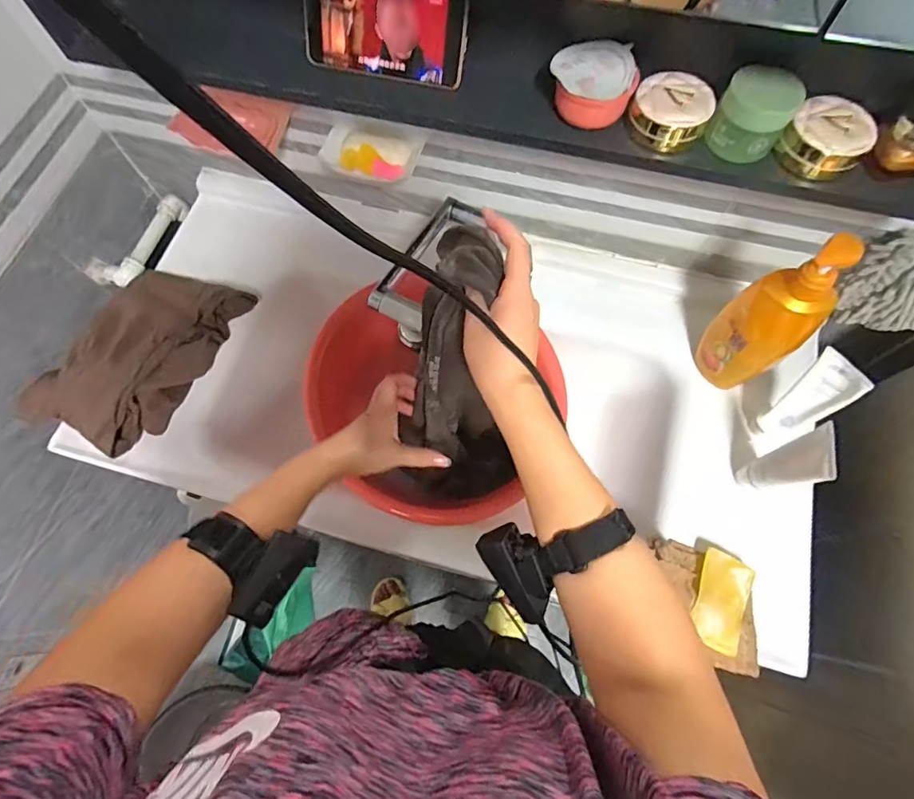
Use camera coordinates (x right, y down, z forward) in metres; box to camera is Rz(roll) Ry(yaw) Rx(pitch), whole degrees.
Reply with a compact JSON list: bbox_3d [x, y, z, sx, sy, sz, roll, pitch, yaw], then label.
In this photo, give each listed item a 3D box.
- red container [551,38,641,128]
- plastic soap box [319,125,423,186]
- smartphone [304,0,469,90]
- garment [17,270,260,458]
[{"bbox_3d":[0.128,-0.301,0.456,0.074,0.040,0.066,4,69,3],"label":"red container"},{"bbox_3d":[-0.116,-0.322,0.630,0.127,0.032,0.070,15,70,7],"label":"plastic soap box"},{"bbox_3d":[-0.076,-0.373,0.484,0.176,0.079,0.013,16,41,8],"label":"smartphone"},{"bbox_3d":[-0.461,-0.077,0.691,0.179,0.078,0.285,25,71,10],"label":"garment"}]

